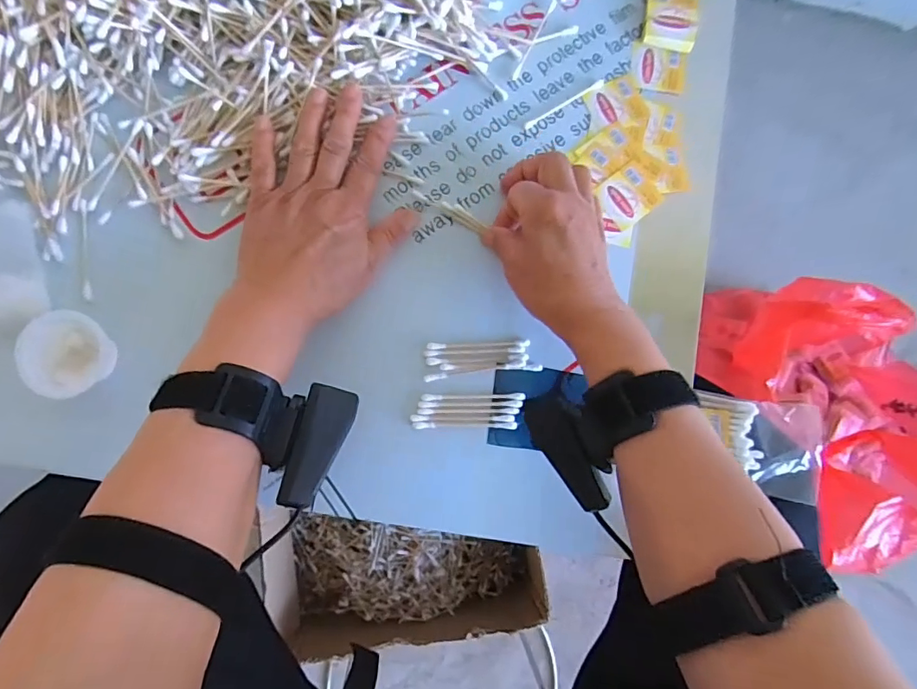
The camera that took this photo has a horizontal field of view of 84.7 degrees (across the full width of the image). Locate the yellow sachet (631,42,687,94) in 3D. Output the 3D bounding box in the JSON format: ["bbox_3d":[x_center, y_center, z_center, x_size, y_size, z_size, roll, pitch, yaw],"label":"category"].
[{"bbox_3d":[0.158,-0.217,0.396,0.042,0.005,0.036,6,84,-3],"label":"yellow sachet"}]

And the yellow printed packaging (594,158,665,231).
[{"bbox_3d":[0.131,-0.115,0.382,0.050,0.004,0.039,-41,88,-7],"label":"yellow printed packaging"}]

